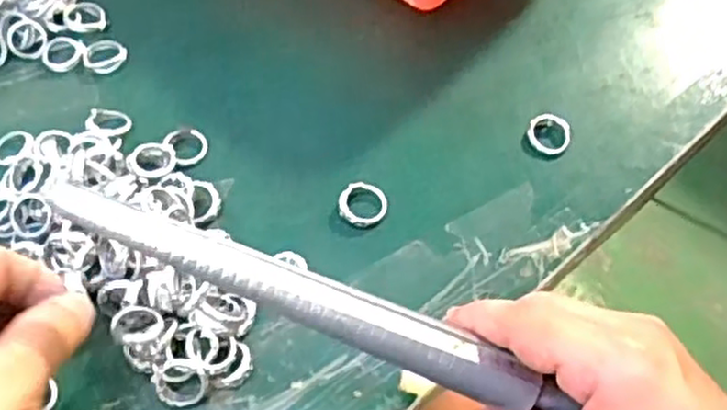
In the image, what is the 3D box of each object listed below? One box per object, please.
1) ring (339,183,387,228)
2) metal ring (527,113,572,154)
[{"bbox_3d":[0.000,0.000,0.349,0.023,0.007,0.024,-3,57,0],"label":"ring"},{"bbox_3d":[0.094,-0.036,0.368,0.022,0.006,0.023,-1,57,1],"label":"metal ring"}]

